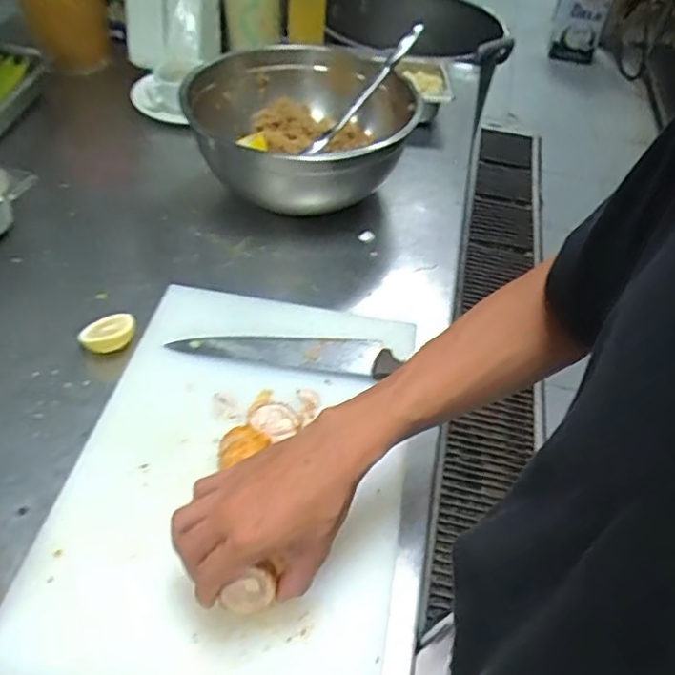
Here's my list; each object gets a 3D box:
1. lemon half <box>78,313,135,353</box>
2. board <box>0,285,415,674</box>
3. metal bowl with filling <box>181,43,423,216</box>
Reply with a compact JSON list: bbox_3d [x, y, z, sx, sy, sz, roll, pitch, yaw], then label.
[{"bbox_3d":[-0.261,-0.006,0.698,0.061,0.025,0.045,-15,50,-19],"label":"lemon half"},{"bbox_3d":[-0.090,0.114,0.585,0.296,0.018,0.453,10,47,3],"label":"board"},{"bbox_3d":[-0.054,-0.309,0.898,0.301,0.123,0.359,-32,57,-30],"label":"metal bowl with filling"}]

